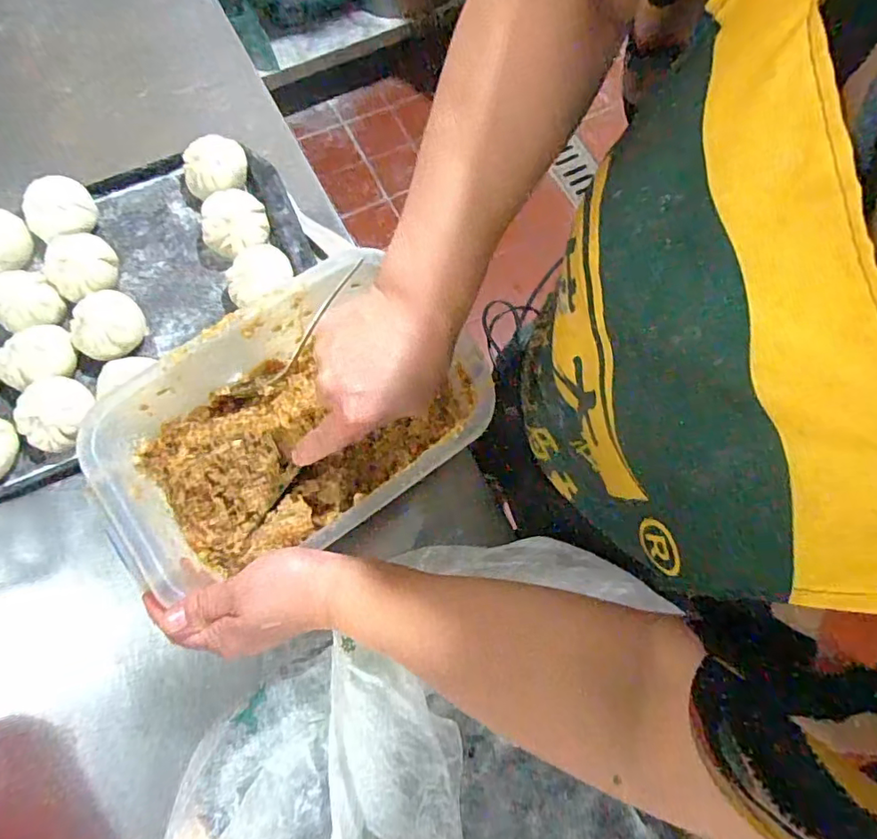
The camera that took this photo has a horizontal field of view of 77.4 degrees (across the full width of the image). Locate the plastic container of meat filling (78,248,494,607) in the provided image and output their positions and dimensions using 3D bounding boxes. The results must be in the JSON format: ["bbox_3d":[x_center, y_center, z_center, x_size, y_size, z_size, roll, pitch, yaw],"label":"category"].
[{"bbox_3d":[-0.112,0.008,0.434,0.274,0.077,0.181,-37,78,-12],"label":"plastic container of meat filling"}]

